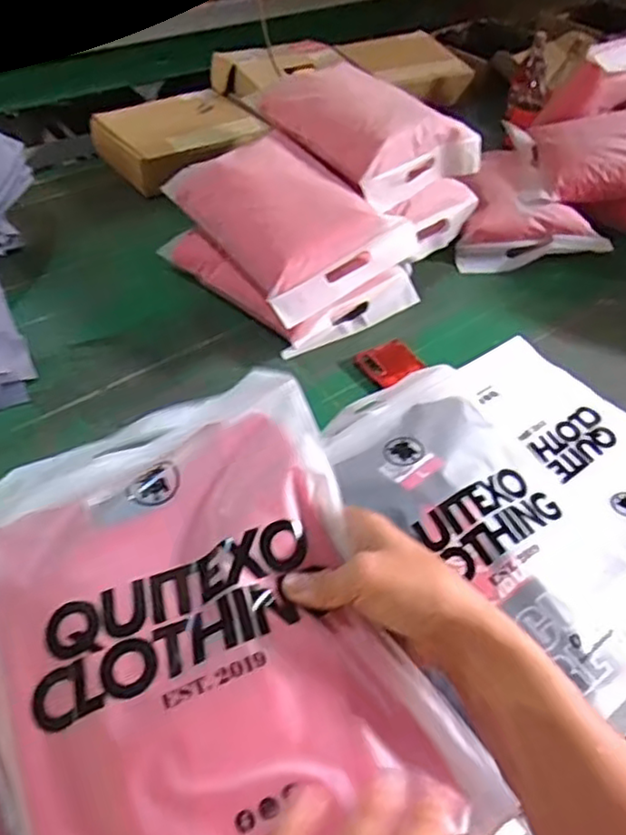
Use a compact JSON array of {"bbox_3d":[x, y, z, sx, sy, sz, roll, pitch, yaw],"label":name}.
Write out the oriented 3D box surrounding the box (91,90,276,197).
[{"bbox_3d":[-0.245,-0.519,1.263,0.277,0.074,0.242,-25,54,-25],"label":"box"}]

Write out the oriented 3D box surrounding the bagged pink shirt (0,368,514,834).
[{"bbox_3d":[-0.073,0.130,0.421,0.235,0.086,0.349,-16,51,-19],"label":"bagged pink shirt"}]

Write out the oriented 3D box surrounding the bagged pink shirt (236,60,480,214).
[{"bbox_3d":[0.089,-0.459,1.043,0.241,0.113,0.271,-29,56,-28],"label":"bagged pink shirt"}]

